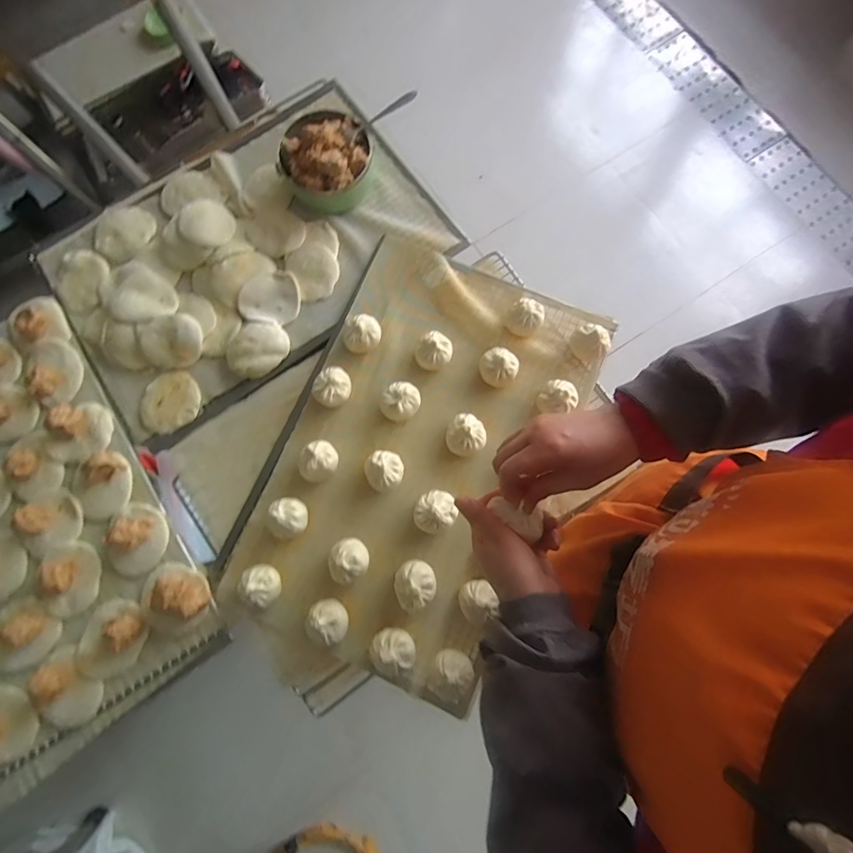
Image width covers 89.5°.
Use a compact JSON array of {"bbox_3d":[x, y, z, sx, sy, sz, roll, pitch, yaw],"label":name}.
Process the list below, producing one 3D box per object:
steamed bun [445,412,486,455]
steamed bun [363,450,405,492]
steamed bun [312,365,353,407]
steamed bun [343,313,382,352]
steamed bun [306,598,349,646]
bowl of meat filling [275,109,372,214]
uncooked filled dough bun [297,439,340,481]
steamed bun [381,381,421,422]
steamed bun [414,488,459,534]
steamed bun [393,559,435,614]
[{"bbox_3d":[0.056,0.012,0.607,0.054,0.050,0.055,0,77,0],"label":"steamed bun"},{"bbox_3d":[-0.058,0.061,0.594,0.053,0.049,0.053,0,79,1],"label":"steamed bun"},{"bbox_3d":[-0.138,-0.058,0.628,0.056,0.036,0.053,0,79,1],"label":"steamed bun"},{"bbox_3d":[-0.097,-0.139,0.645,0.060,0.043,0.055,0,79,1],"label":"steamed bun"},{"bbox_3d":[-0.130,0.258,0.567,0.054,0.033,0.053,0,79,1],"label":"steamed bun"},{"bbox_3d":[-0.157,-0.419,0.681,0.140,0.087,0.144,0,79,1],"label":"bowl of meat filling"},{"bbox_3d":[-0.153,0.048,0.605,0.059,0.038,0.052,-42,81,-6],"label":"uncooked filled dough bun"},{"bbox_3d":[-0.036,-0.035,0.613,0.051,0.034,0.054,0,79,1],"label":"steamed bun"},{"bbox_3d":[0.013,0.117,0.590,0.053,0.040,0.060,30,81,7],"label":"steamed bun"},{"bbox_3d":[-0.014,0.210,0.571,0.053,0.034,0.061,-21,79,-3],"label":"steamed bun"}]

